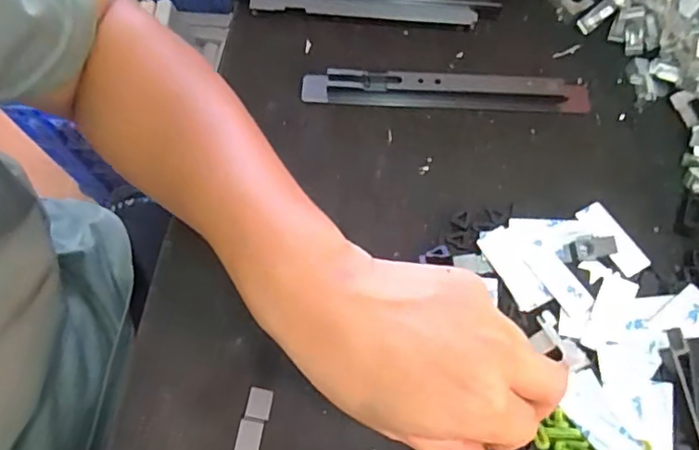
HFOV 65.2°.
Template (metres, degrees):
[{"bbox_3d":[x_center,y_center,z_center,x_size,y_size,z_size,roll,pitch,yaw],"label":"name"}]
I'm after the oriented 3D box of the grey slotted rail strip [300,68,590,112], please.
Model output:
[{"bbox_3d":[0.071,-0.099,0.403,0.209,0.018,0.022,2,69,2],"label":"grey slotted rail strip"}]

